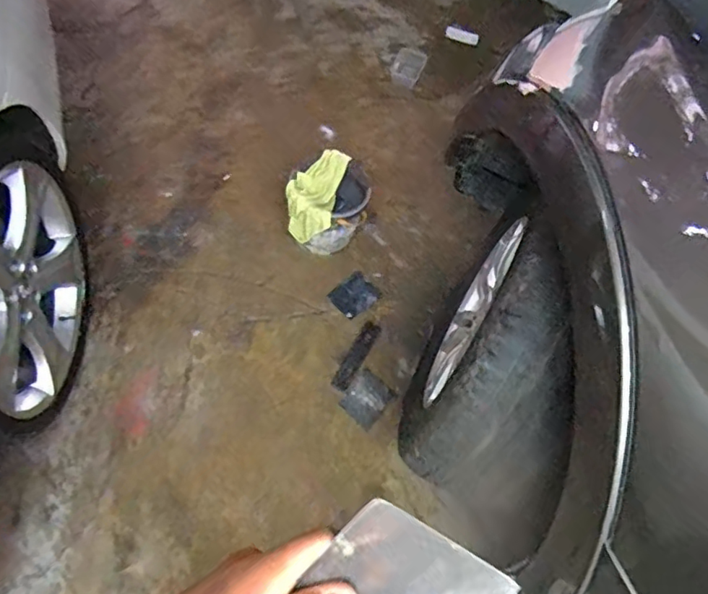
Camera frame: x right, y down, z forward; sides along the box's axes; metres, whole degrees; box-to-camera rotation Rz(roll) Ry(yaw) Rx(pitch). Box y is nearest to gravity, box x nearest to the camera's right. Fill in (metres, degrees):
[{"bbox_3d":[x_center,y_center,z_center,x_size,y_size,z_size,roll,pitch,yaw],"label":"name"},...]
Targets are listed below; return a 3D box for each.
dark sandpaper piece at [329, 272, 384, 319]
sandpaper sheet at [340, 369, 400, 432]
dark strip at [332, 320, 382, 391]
[{"bbox_3d":[0.001,-0.005,1.708,0.136,0.008,0.108,-37,72,-22],"label":"dark sandpaper piece"},{"bbox_3d":[0.038,0.289,1.584,0.120,0.005,0.135,37,69,22],"label":"sandpaper sheet"},{"bbox_3d":[0.011,0.171,1.631,0.051,0.006,0.222,26,67,14],"label":"dark strip"}]

